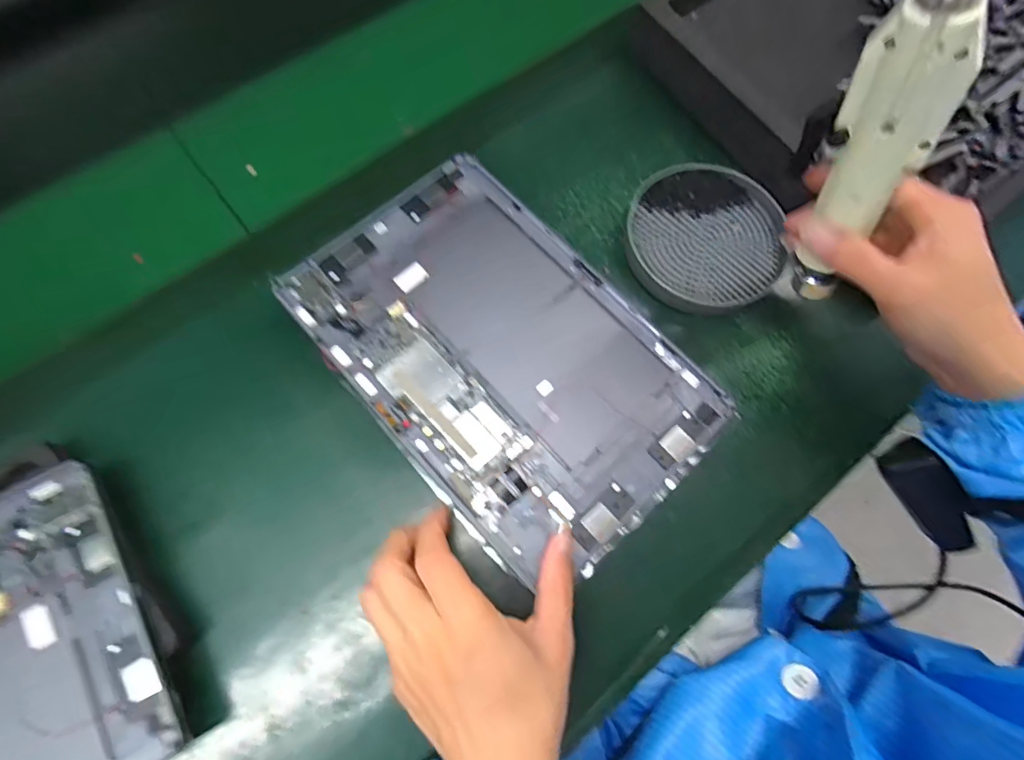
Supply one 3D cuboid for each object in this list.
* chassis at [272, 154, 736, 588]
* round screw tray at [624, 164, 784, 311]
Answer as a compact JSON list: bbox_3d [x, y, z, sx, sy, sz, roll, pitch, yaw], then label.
[{"bbox_3d":[-0.008,-0.019,0.331,0.167,0.016,0.256,-41,75,-14],"label":"chassis"},{"bbox_3d":[0.141,-0.103,0.381,0.110,0.020,0.110,0,69,0],"label":"round screw tray"}]

